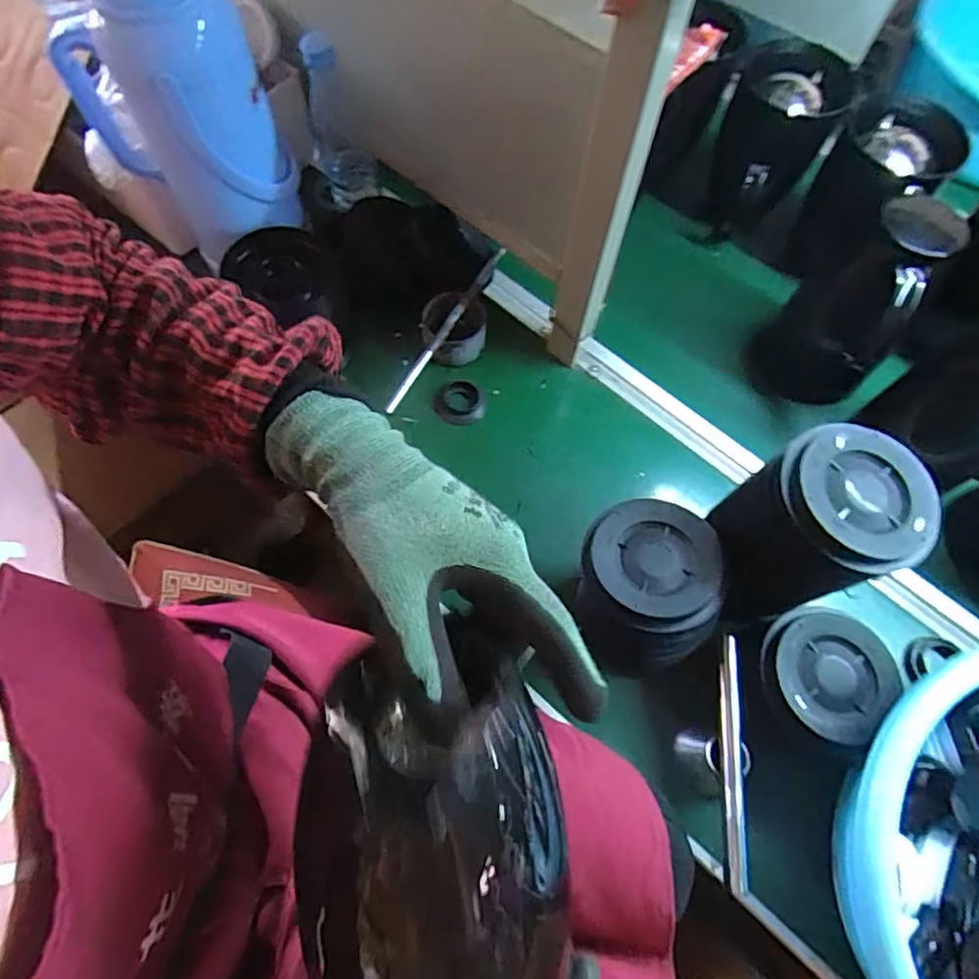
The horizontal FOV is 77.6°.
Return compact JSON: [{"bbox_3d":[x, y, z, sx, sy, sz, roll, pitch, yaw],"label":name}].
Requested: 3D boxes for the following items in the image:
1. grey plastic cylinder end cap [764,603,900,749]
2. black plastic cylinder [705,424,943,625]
[{"bbox_3d":[0.284,0.151,0.512,0.098,0.030,0.098,1,66,-3],"label":"grey plastic cylinder end cap"},{"bbox_3d":[0.268,0.037,0.521,0.104,0.170,0.115,-10,67,-8],"label":"black plastic cylinder"}]

